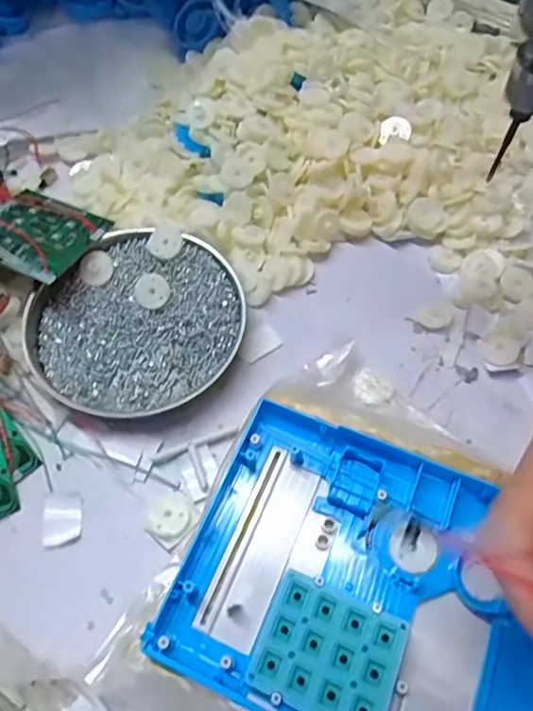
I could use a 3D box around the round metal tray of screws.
[{"bbox_3d":[-0.086,-0.024,0.354,0.132,0.023,0.122,0,62,0],"label":"round metal tray of screws"}]

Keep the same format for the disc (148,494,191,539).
[{"bbox_3d":[-0.054,0.089,0.304,0.022,0.005,0.024,0,62,0],"label":"disc"}]

